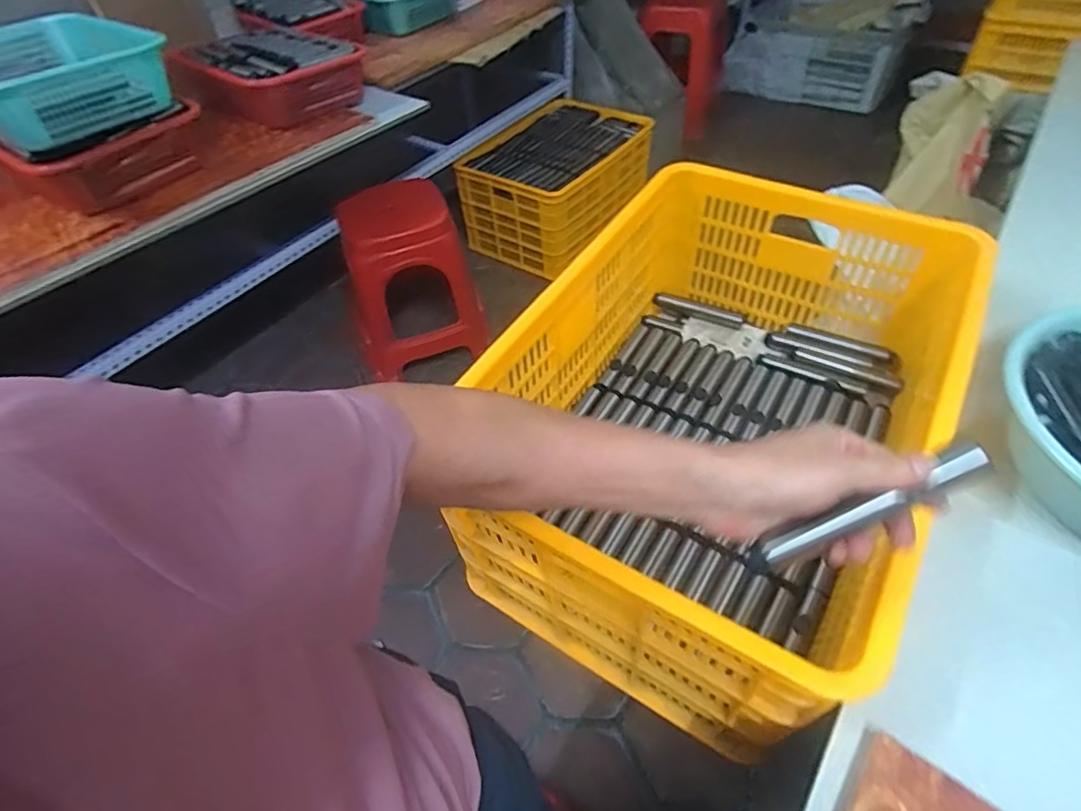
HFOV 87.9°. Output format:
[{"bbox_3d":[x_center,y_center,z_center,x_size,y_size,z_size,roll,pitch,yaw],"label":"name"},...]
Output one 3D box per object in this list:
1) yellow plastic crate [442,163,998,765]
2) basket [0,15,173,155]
[{"bbox_3d":[0.223,0.019,0.703,0.437,0.304,0.600,25,56,23],"label":"yellow plastic crate"},{"bbox_3d":[-0.817,-0.540,0.931,0.356,0.103,0.274,27,56,24],"label":"basket"}]

